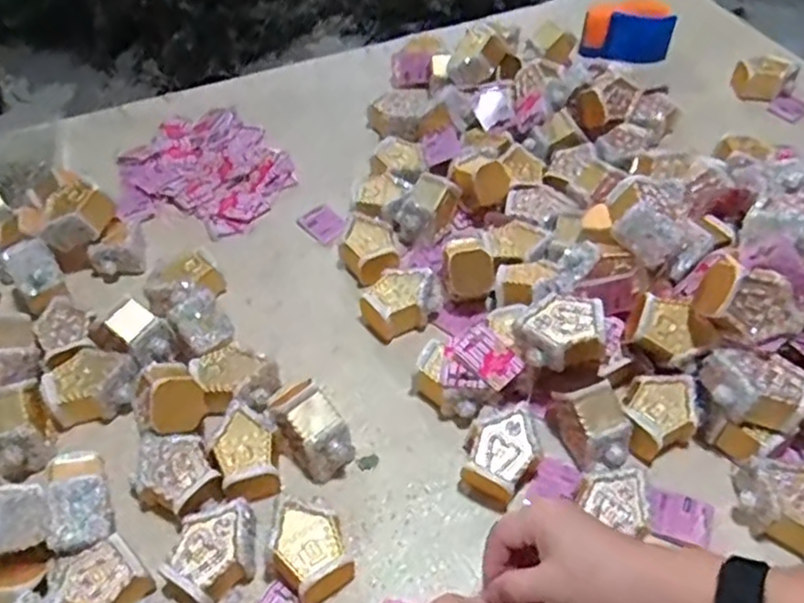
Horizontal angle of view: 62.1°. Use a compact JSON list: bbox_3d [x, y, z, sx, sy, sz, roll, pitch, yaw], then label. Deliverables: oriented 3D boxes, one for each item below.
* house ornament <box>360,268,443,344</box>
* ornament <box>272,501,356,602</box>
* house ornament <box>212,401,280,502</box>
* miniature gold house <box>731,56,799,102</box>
[{"bbox_3d":[0.002,0.003,0.742,0.093,0.050,0.072,-7,51,-4],"label":"house ornament"},{"bbox_3d":[-0.078,0.209,0.566,0.063,0.041,0.080,-29,56,-20],"label":"ornament"},{"bbox_3d":[-0.143,0.139,0.622,0.059,0.035,0.091,-8,51,-5],"label":"house ornament"},{"bbox_3d":[0.537,-0.326,0.995,0.087,0.056,0.050,21,55,18],"label":"miniature gold house"}]

